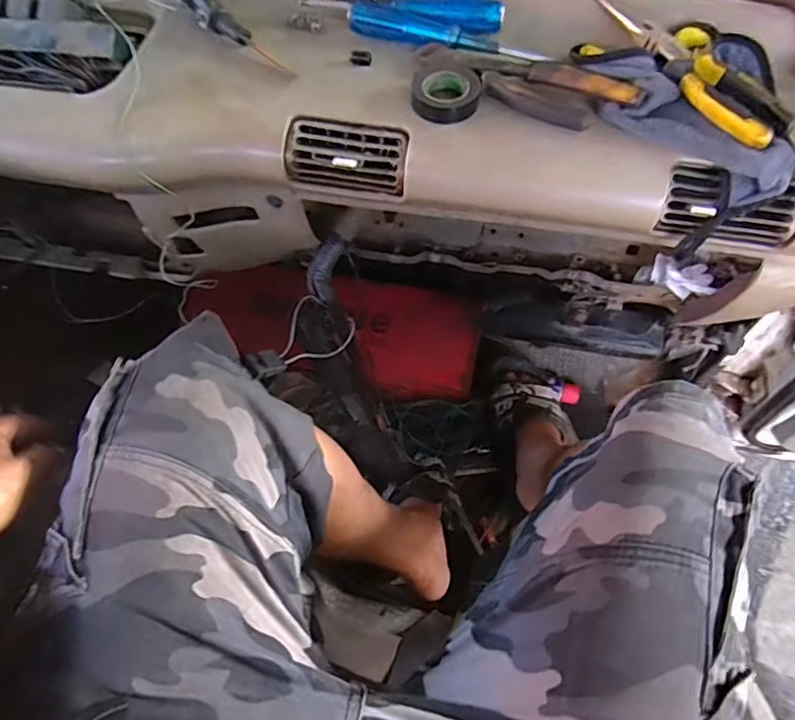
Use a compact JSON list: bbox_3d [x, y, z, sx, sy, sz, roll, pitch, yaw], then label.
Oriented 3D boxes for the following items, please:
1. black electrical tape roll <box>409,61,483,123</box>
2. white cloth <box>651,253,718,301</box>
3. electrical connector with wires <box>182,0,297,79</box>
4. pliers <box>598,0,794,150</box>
[{"bbox_3d":[0.043,-0.236,0.494,0.058,0.023,0.053,-1,61,1],"label":"black electrical tape roll"},{"bbox_3d":[0.313,-0.093,0.613,0.068,0.040,0.024,38,68,20],"label":"white cloth"},{"bbox_3d":[-0.160,-0.319,0.539,0.167,0.014,0.036,43,70,8],"label":"electrical connector with wires"},{"bbox_3d":[0.241,-0.246,0.470,0.050,0.025,0.192,-34,65,-16],"label":"pliers"}]

